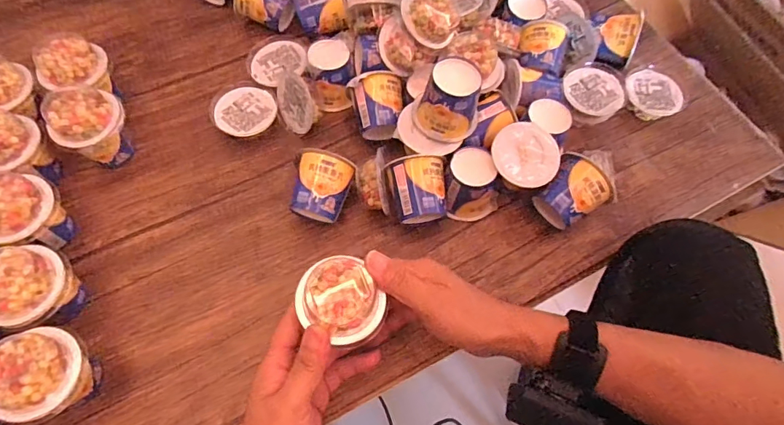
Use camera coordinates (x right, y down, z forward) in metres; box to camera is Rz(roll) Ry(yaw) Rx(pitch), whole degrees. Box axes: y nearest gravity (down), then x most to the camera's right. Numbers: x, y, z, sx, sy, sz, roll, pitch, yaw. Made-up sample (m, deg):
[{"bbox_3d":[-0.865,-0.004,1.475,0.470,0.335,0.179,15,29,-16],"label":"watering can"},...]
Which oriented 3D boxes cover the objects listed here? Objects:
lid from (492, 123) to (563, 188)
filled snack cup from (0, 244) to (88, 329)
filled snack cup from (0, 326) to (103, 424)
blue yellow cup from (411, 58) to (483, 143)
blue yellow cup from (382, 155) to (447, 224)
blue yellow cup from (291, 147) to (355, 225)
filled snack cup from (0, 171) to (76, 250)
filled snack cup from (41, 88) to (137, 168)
[{"bbox_3d":[0.136,-0.059,0.462,0.065,0.004,0.065,-1,80,3],"label":"lid"},{"bbox_3d":[-0.316,0.071,0.404,0.072,0.072,0.066,1,63,-2],"label":"filled snack cup"},{"bbox_3d":[-0.281,0.136,0.375,0.059,0.078,0.067,5,63,0],"label":"filled snack cup"},{"bbox_3d":[0.057,-0.112,0.452,0.067,0.065,0.059,13,64,4],"label":"blue yellow cup"},{"bbox_3d":[0.024,-0.018,0.474,0.059,0.058,0.058,-4,64,-4],"label":"blue yellow cup"},{"bbox_3d":[-0.071,-0.023,0.469,0.059,0.057,0.064,13,64,5],"label":"blue yellow cup"},{"bbox_3d":[-0.346,0.005,0.432,0.065,0.077,0.069,1,63,-2],"label":"filled snack cup"},{"bbox_3d":[-0.313,-0.087,0.479,0.061,0.077,0.066,1,63,-2],"label":"filled snack cup"}]

